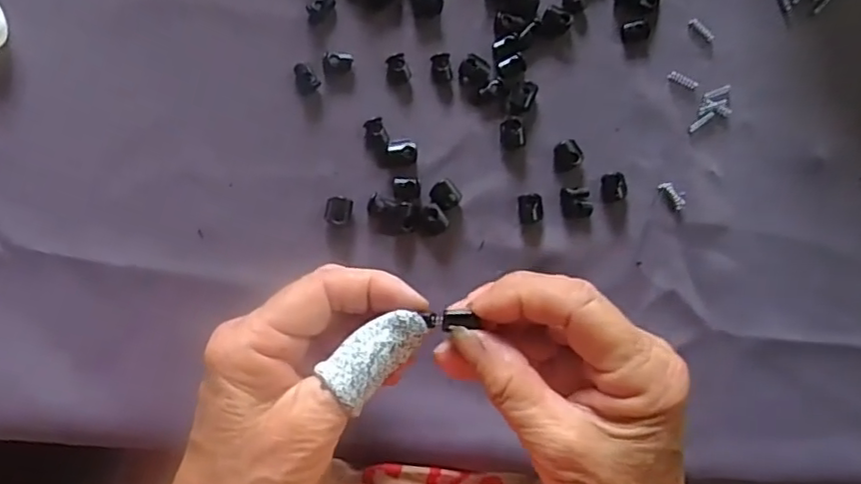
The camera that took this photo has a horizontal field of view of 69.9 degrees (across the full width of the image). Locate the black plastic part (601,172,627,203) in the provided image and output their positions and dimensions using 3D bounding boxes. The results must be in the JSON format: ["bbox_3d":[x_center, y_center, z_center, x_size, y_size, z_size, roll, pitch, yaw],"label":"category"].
[{"bbox_3d":[0.097,-0.029,0.325,0.014,0.004,0.015,-7,93,-8],"label":"black plastic part"}]

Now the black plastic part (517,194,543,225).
[{"bbox_3d":[0.052,-0.017,0.319,0.013,0.005,0.015,-10,93,-8],"label":"black plastic part"}]

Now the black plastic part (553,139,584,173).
[{"bbox_3d":[0.071,-0.044,0.320,0.016,0.004,0.015,0,92,-8],"label":"black plastic part"}]

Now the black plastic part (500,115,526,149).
[{"bbox_3d":[0.043,-0.056,0.316,0.013,0.006,0.016,-5,93,-8],"label":"black plastic part"}]

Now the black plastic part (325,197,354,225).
[{"bbox_3d":[-0.046,-0.016,0.306,0.013,0.007,0.013,13,90,-8],"label":"black plastic part"}]

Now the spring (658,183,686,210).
[{"bbox_3d":[0.130,-0.025,0.330,0.006,0.004,0.017,-41,97,-5],"label":"spring"}]

